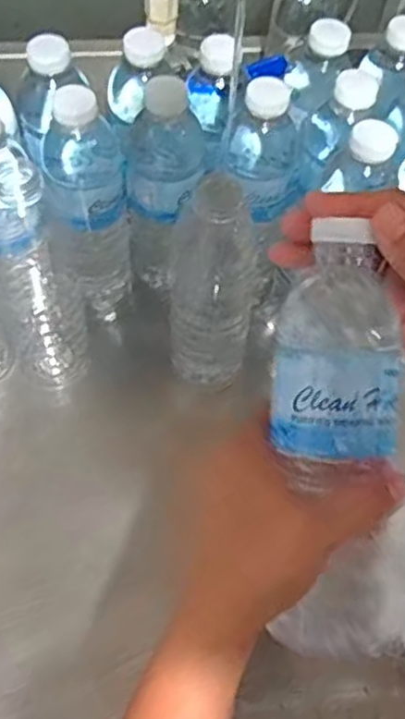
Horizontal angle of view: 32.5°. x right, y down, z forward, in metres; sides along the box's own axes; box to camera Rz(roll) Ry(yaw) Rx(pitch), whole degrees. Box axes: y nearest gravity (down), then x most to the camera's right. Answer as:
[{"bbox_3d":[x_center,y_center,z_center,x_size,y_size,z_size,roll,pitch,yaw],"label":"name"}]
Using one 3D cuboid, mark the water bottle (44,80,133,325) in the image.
[{"bbox_3d":[-0.093,-0.123,0.566,0.063,0.211,0.058,-1,57,-4],"label":"water bottle"}]

